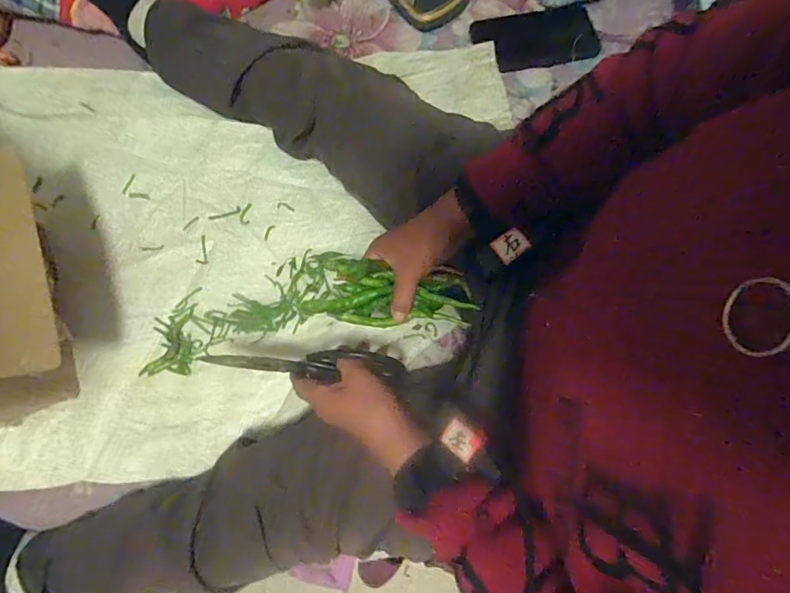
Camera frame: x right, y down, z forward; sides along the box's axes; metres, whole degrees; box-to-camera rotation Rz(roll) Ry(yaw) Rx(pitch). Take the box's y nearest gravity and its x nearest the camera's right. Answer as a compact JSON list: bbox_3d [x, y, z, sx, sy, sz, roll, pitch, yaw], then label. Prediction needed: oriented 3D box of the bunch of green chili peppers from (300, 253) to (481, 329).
[{"bbox_3d":[-0.004,-0.004,0.418,0.145,0.032,0.059,5,78,1],"label":"bunch of green chili peppers"}]

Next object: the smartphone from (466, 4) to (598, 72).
[{"bbox_3d":[0.189,-0.348,0.607,0.164,0.008,0.079,-12,80,-1],"label":"smartphone"}]

